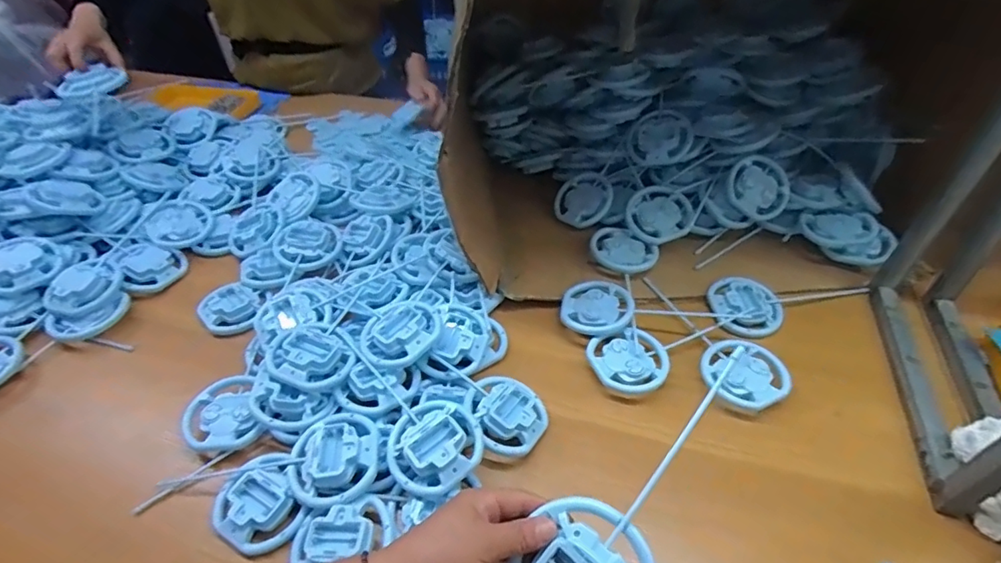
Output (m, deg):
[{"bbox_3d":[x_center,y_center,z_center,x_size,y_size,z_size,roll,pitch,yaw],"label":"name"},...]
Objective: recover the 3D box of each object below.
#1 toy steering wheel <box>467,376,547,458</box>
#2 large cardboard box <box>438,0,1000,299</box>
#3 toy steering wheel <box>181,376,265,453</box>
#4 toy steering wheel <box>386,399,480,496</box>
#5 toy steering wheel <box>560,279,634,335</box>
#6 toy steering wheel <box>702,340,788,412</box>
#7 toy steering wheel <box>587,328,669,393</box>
[{"bbox_3d":[0.010,0.159,0.625,0.092,0.042,0.104,-10,45,-9],"label":"toy steering wheel"},{"bbox_3d":[0.283,-0.313,0.796,0.683,0.429,0.526,0,44,1],"label":"large cardboard box"},{"bbox_3d":[-0.344,0.165,0.646,0.091,0.019,0.097,0,51,0],"label":"toy steering wheel"},{"bbox_3d":[-0.075,0.173,0.567,0.109,0.024,0.098,32,53,29],"label":"toy steering wheel"},{"bbox_3d":[0.136,0.036,0.740,0.095,0.024,0.104,0,44,0],"label":"toy steering wheel"},{"bbox_3d":[0.306,0.113,0.656,0.092,0.014,0.107,-1,44,-1],"label":"toy steering wheel"},{"bbox_3d":[0.169,0.106,0.680,0.096,0.029,0.083,-8,45,-7],"label":"toy steering wheel"}]

